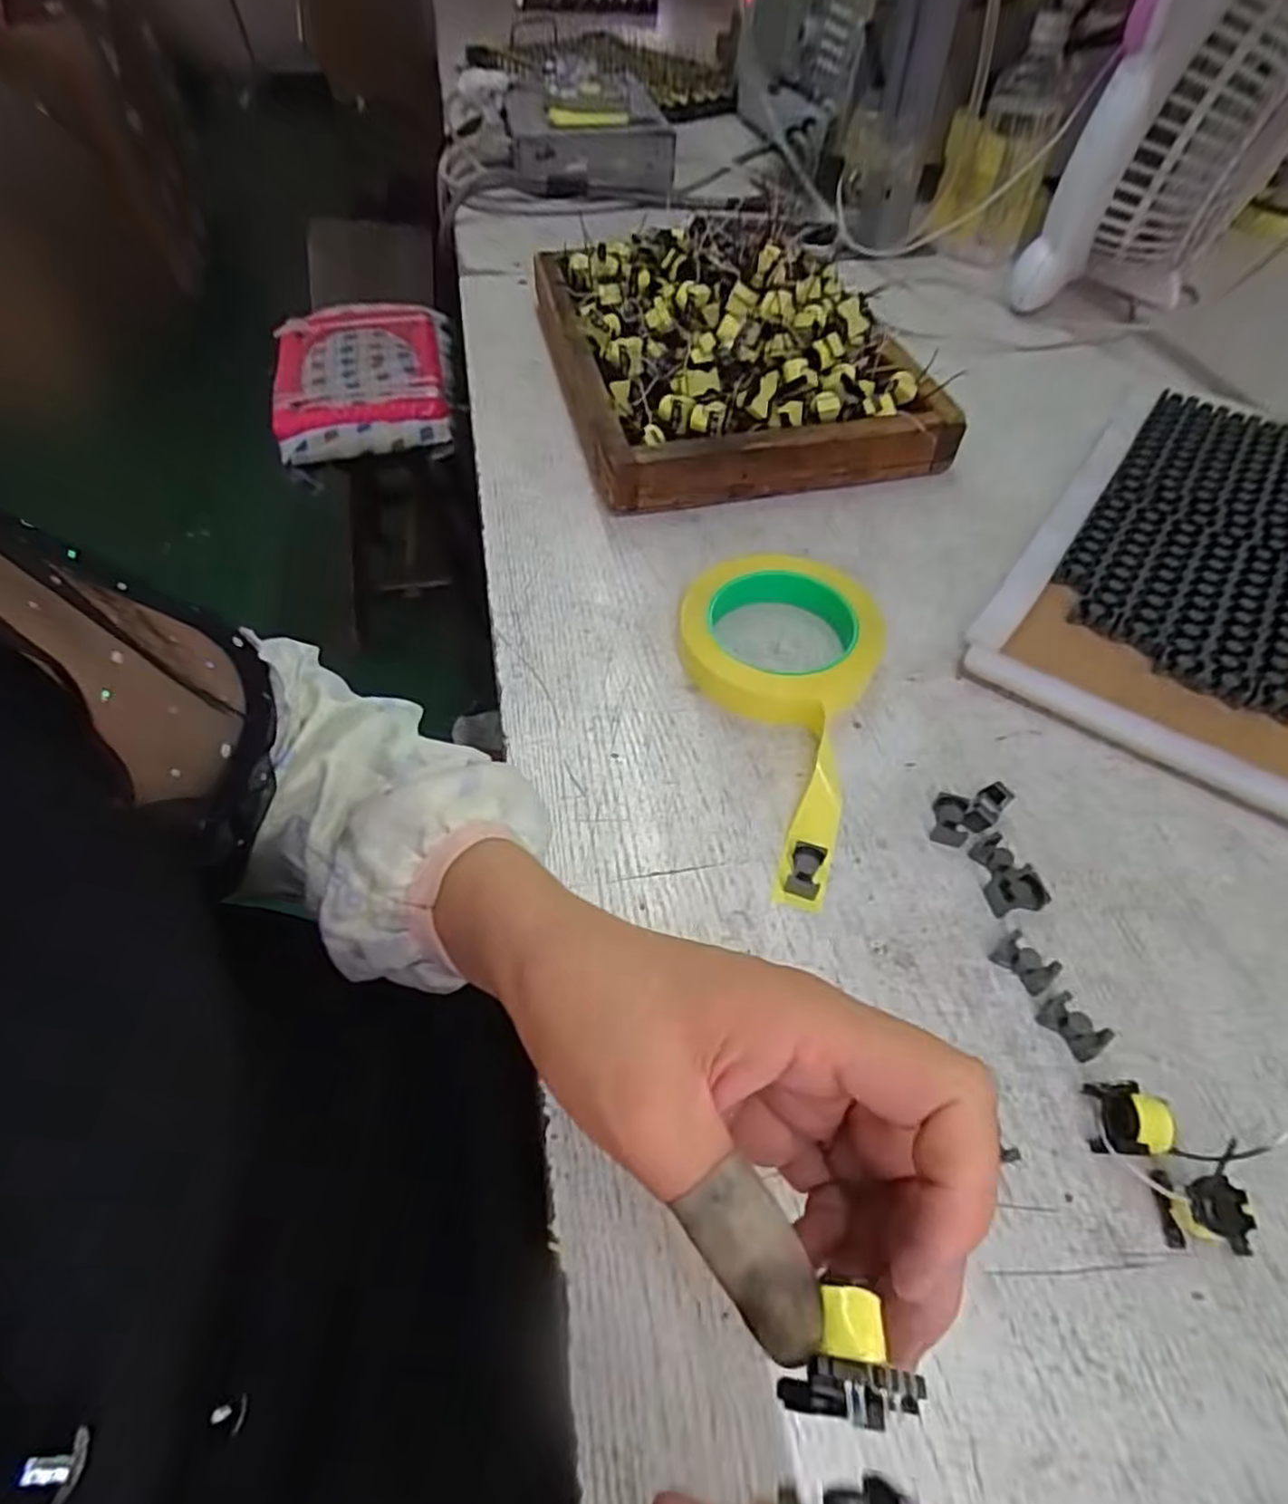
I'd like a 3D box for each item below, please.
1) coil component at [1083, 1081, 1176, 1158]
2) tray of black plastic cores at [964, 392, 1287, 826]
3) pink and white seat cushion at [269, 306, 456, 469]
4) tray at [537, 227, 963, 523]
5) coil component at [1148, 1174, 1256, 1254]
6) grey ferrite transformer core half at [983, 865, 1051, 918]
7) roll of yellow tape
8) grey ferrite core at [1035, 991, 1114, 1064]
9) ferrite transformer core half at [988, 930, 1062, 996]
[{"bbox_3d":[0.173,0.131,0.250,0.022,0.022,0.022,9,55,7],"label":"coil component"},{"bbox_3d":[0.388,-0.110,0.429,0.257,0.014,0.376,30,60,20],"label":"tray of black plastic cores"},{"bbox_3d":[-0.439,-0.581,1.104,0.270,0.057,0.417,-7,54,-5],"label":"pink and white seat cushion"},{"bbox_3d":[0.057,-0.317,0.538,0.243,0.081,0.310,-11,55,-8],"label":"tray"},{"bbox_3d":[0.185,0.152,0.233,0.021,0.023,0.023,-4,54,-2],"label":"coil component"},{"bbox_3d":[0.162,0.060,0.308,0.024,0.009,0.018,-8,54,-5],"label":"grey ferrite transformer core half"},{"bbox_3d":[0.082,-0.027,0.357,0.097,0.032,0.195,-12,55,-8],"label":"roll of yellow tape"},{"bbox_3d":[0.168,0.107,0.275,0.016,0.010,0.022,-30,59,-20],"label":"grey ferrite core"},{"bbox_3d":[0.157,0.086,0.290,0.016,0.008,0.022,-36,61,-23],"label":"ferrite transformer core half"}]

